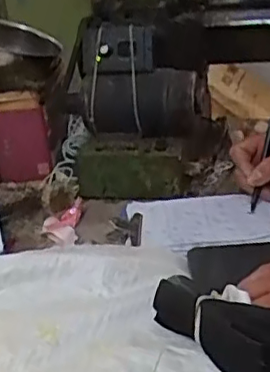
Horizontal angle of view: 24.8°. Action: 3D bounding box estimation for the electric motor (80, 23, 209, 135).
[{"bbox_3d":[0.007,-0.146,0.877,0.173,0.156,0.153,-5,23,0],"label":"electric motor"}]

